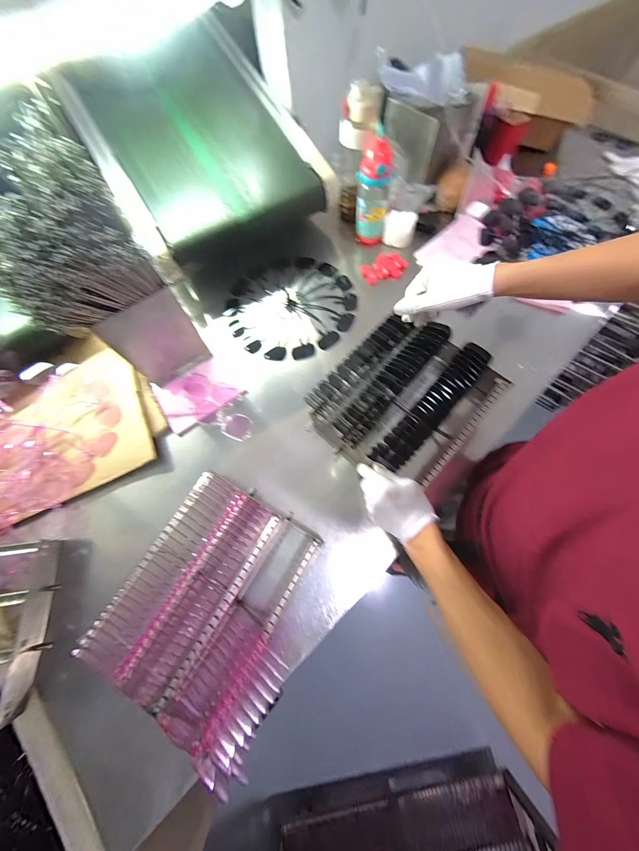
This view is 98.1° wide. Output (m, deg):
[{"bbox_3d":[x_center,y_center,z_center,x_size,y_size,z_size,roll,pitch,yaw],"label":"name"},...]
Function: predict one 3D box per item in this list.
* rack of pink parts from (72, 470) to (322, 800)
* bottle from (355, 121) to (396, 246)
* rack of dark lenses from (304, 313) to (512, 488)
[{"bbox_3d":[-0.159,0.268,0.436,0.272,0.107,0.308,25,72,11],"label":"rack of pink parts"},{"bbox_3d":[0.136,-0.587,0.699,0.083,0.203,0.082,2,69,3],"label":"bottle"},{"bbox_3d":[0.162,-0.058,0.516,0.259,0.053,0.309,41,76,16],"label":"rack of dark lenses"}]

